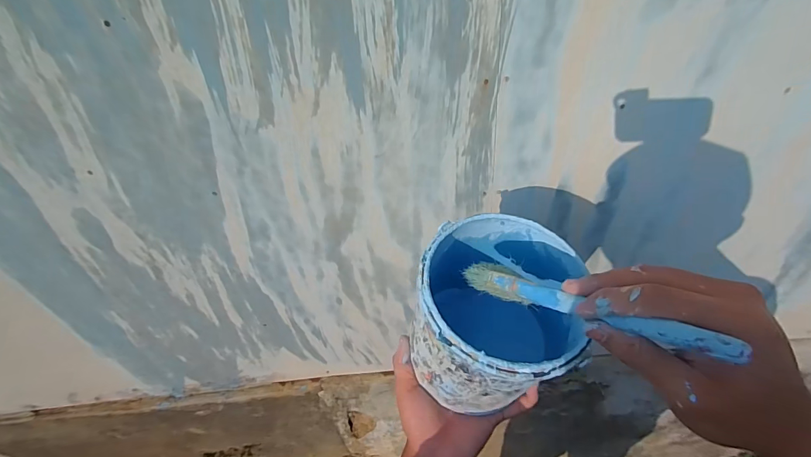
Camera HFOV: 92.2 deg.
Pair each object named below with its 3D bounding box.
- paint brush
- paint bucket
[{"bbox_3d":[0.113,0.051,0.268,0.030,0.020,0.183,-37,27,-26],"label":"paint brush"},{"bbox_3d":[0.091,0.086,0.385,0.143,0.166,0.160,9,50,10],"label":"paint bucket"}]

